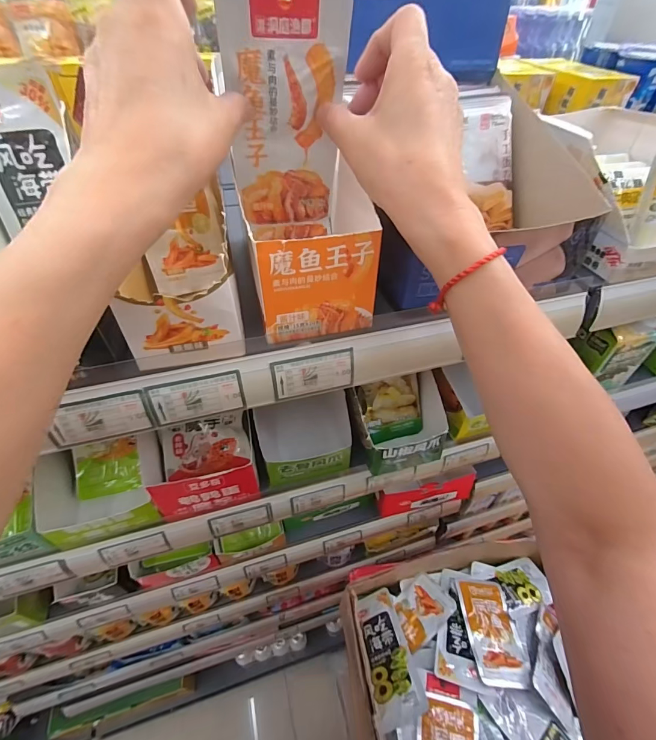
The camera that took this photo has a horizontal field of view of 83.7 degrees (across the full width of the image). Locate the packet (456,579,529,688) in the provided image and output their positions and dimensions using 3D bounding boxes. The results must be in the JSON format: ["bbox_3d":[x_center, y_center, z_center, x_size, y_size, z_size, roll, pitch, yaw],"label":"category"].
[{"bbox_3d":[0.220,0.346,0.492,0.062,0.015,0.128,4,31,2],"label":"packet"}]

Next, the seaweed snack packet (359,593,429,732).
[{"bbox_3d":[0.079,0.382,0.499,0.065,0.009,0.155,-27,27,4],"label":"seaweed snack packet"}]

